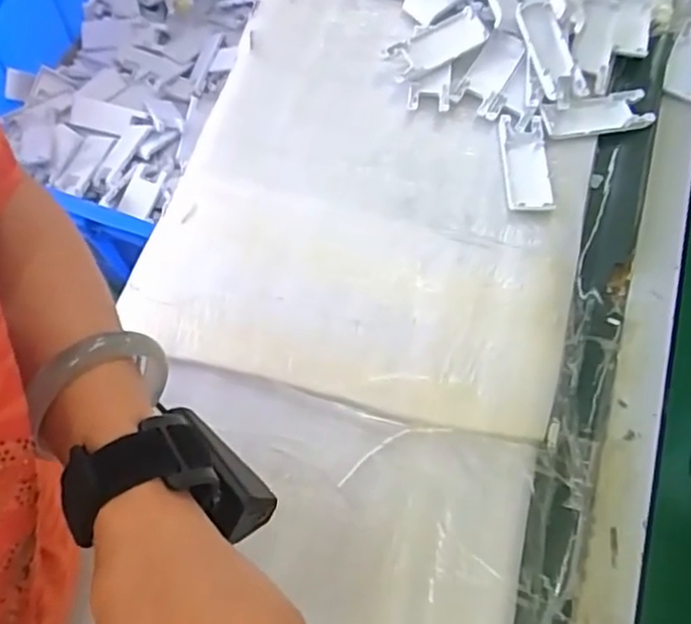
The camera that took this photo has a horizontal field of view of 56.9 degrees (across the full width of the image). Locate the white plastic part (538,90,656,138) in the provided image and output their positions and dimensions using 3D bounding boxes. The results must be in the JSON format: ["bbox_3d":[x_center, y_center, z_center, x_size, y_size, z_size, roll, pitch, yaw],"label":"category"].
[{"bbox_3d":[0.242,-0.195,0.619,0.110,0.012,0.043,-9,67,-6],"label":"white plastic part"}]

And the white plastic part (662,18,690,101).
[{"bbox_3d":[0.358,-0.261,0.662,0.042,0.014,0.099,25,68,8],"label":"white plastic part"}]

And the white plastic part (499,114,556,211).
[{"bbox_3d":[0.169,-0.141,0.595,0.041,0.010,0.108,3,67,-1],"label":"white plastic part"}]

